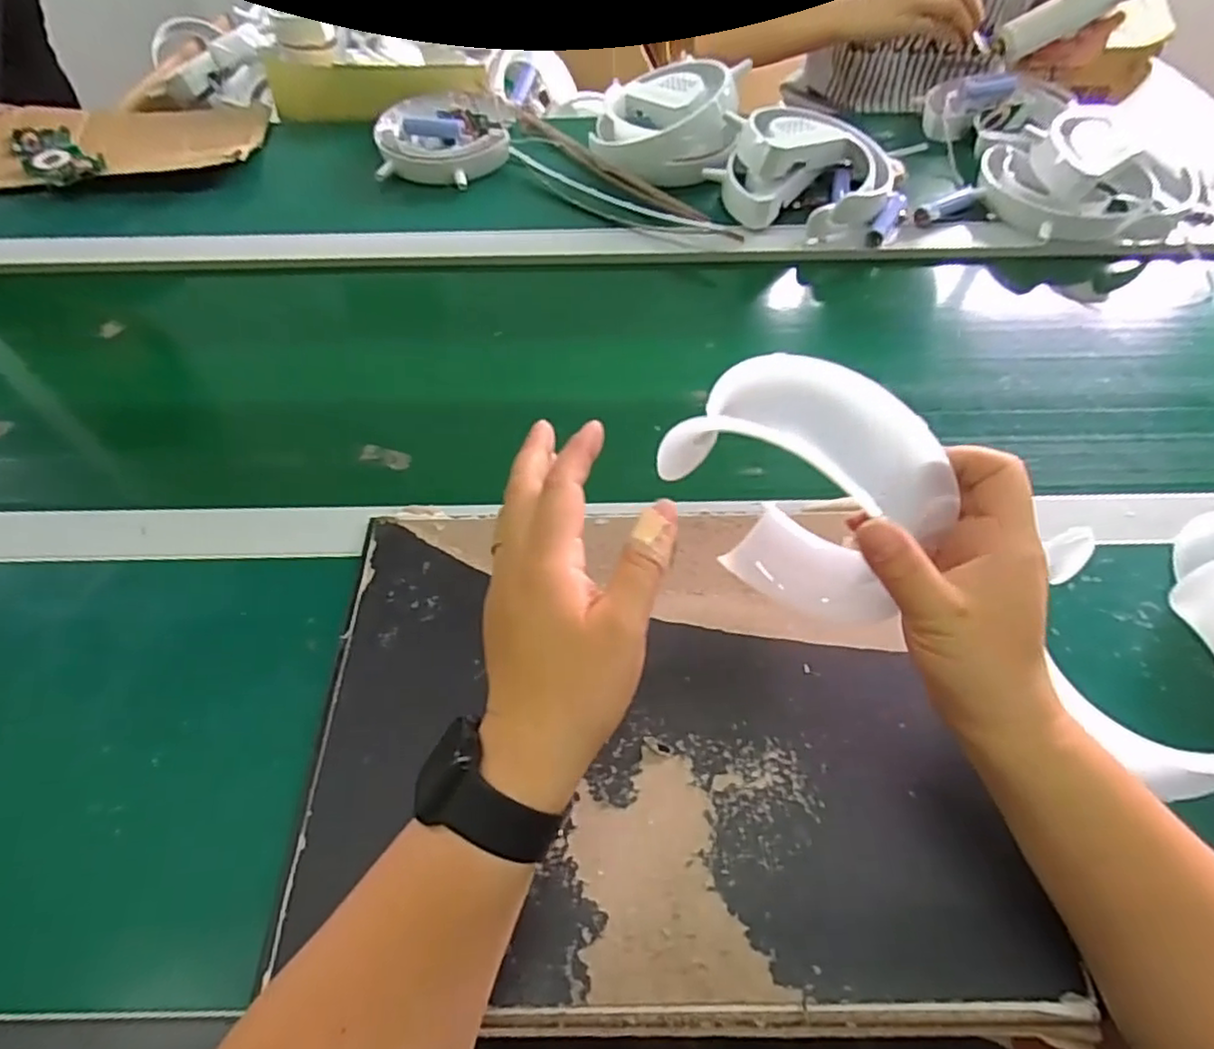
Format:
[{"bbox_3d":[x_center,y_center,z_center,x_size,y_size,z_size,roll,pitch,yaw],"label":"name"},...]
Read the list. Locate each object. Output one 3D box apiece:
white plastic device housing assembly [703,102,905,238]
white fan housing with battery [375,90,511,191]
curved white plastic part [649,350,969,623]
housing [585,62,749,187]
[{"bbox_3d":[0.199,-0.359,0.667,0.180,0.068,0.148,17,56,12],"label":"white plastic device housing assembly"},{"bbox_3d":[-0.182,-0.434,0.740,0.144,0.043,0.156,-2,54,-1],"label":"white fan housing with battery"},{"bbox_3d":[0.098,-0.011,0.355,0.135,0.154,0.051,36,62,23],"label":"curved white plastic part"},{"bbox_3d":[0.066,-0.434,0.717,0.165,0.046,0.148,-9,67,21],"label":"housing"}]

